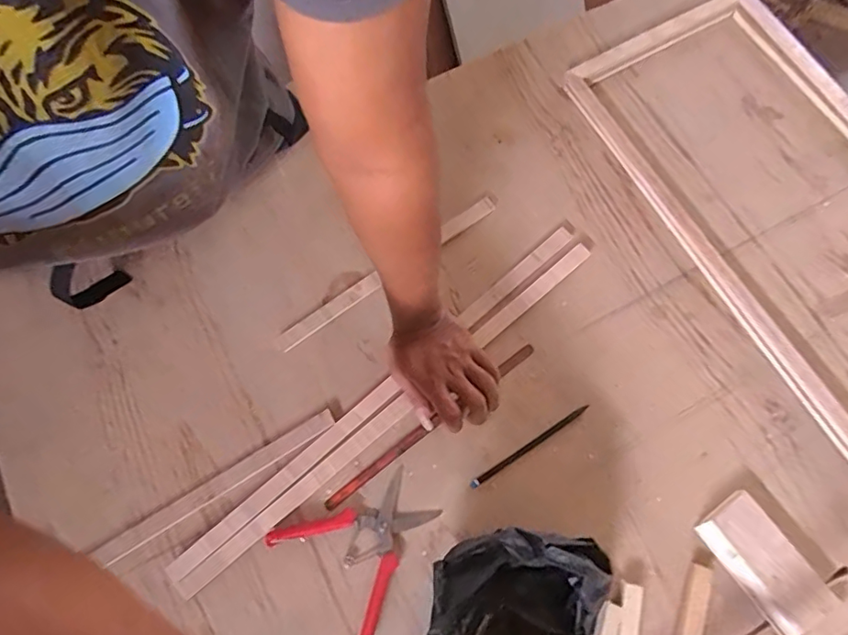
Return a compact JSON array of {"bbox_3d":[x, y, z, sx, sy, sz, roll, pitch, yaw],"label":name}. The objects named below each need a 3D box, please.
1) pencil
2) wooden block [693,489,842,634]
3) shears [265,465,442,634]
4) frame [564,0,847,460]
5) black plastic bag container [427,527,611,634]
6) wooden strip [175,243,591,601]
[{"bbox_3d":[0.129,0.156,0.634,0.171,0.010,0.009,-32,75,-8],"label":"pencil"},{"bbox_3d":[0.378,0.273,0.579,0.075,0.017,0.140,-34,76,-9],"label":"wooden block"},{"bbox_3d":[-0.065,0.252,0.587,0.154,0.021,0.153,-42,77,-11],"label":"shears"},{"bbox_3d":[0.495,-0.163,0.699,0.341,0.027,0.636,-28,75,-7],"label":"frame"},{"bbox_3d":[0.097,0.295,0.512,0.180,0.130,0.167,0,73,1],"label":"black plastic bag container"},{"bbox_3d":[-0.027,0.104,0.628,0.612,0.017,0.023,-39,77,-12],"label":"wooden strip"}]

